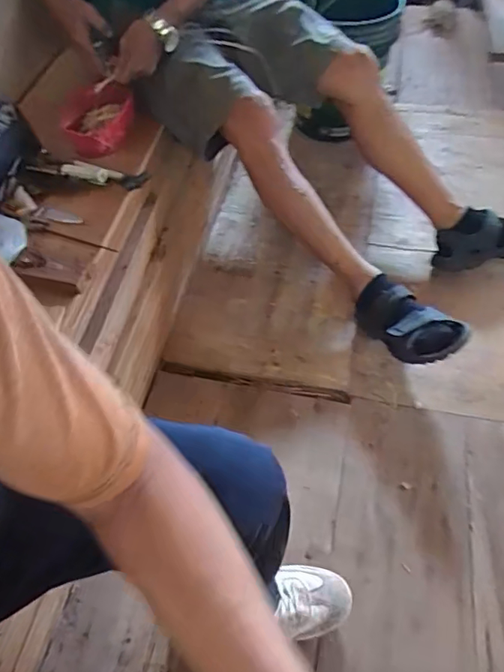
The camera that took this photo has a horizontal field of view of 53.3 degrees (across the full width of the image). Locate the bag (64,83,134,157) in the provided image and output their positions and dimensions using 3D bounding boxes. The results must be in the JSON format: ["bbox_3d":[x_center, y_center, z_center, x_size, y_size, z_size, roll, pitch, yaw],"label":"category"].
[{"bbox_3d":[-0.313,-0.442,1.026,0.147,0.071,0.189,-13,54,-8],"label":"bag"}]

